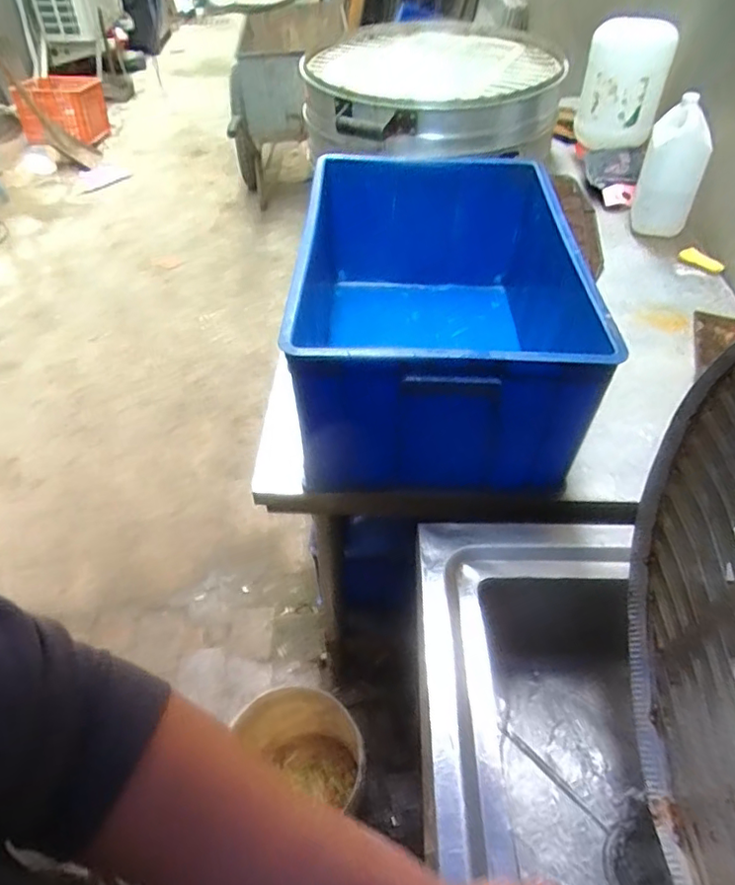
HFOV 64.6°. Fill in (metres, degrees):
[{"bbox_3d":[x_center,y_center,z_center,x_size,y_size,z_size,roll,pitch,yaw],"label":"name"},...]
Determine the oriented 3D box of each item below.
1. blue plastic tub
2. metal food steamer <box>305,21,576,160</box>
[{"bbox_3d":[0.090,-0.195,0.844,0.348,0.248,0.544,-1,47,0],"label":"blue plastic tub"},{"bbox_3d":[0.146,-0.843,1.374,0.551,0.140,0.586,-1,47,0],"label":"metal food steamer"}]

